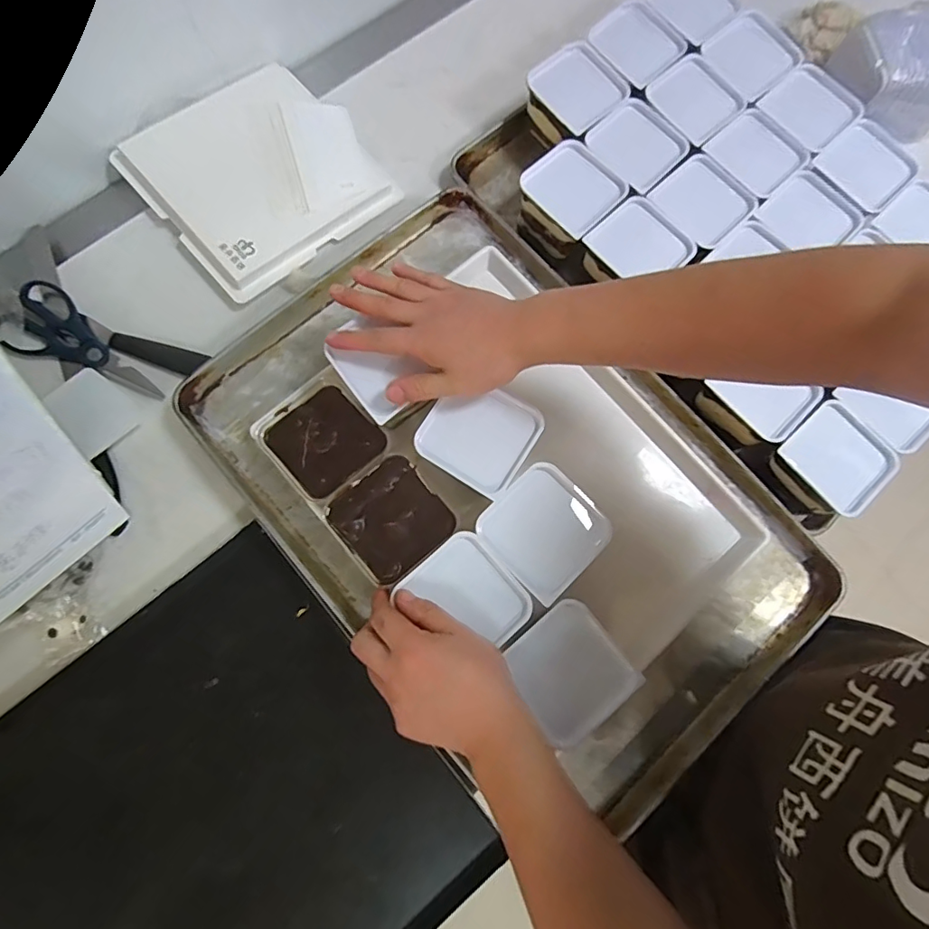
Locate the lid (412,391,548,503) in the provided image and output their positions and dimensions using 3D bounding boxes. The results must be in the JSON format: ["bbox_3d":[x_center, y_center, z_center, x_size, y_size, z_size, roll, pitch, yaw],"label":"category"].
[{"bbox_3d":[0.014,-0.029,0.462,0.093,0.009,0.092,32,78,2],"label":"lid"}]

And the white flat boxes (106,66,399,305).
[{"bbox_3d":[-0.237,-0.340,0.594,0.239,0.024,0.228,-40,83,-8],"label":"white flat boxes"}]

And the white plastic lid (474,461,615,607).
[{"bbox_3d":[0.070,0.056,0.445,0.094,0.006,0.093,-44,85,-11],"label":"white plastic lid"}]

